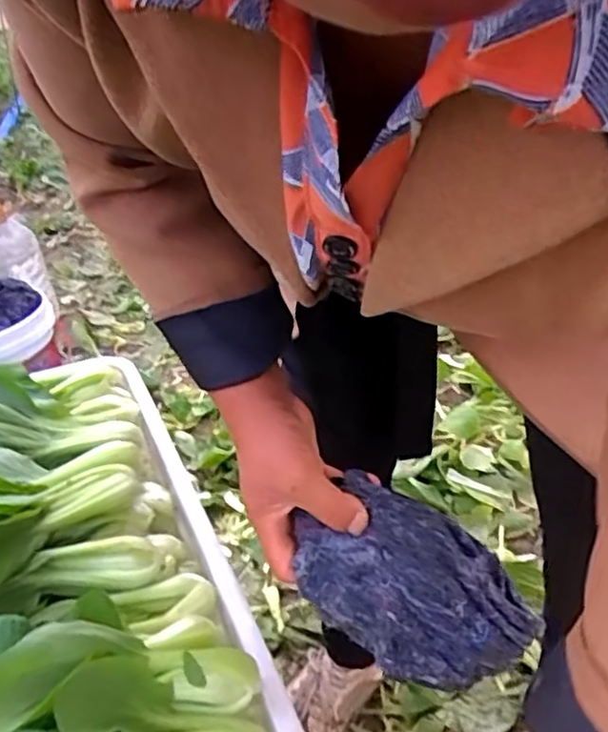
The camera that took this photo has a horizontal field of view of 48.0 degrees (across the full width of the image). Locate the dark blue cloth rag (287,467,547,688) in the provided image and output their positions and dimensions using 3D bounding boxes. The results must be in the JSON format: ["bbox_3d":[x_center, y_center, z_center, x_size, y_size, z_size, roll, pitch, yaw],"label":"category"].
[{"bbox_3d":[0.066,0.133,0.416,0.147,0.048,0.096,36,79,7],"label":"dark blue cloth rag"}]

